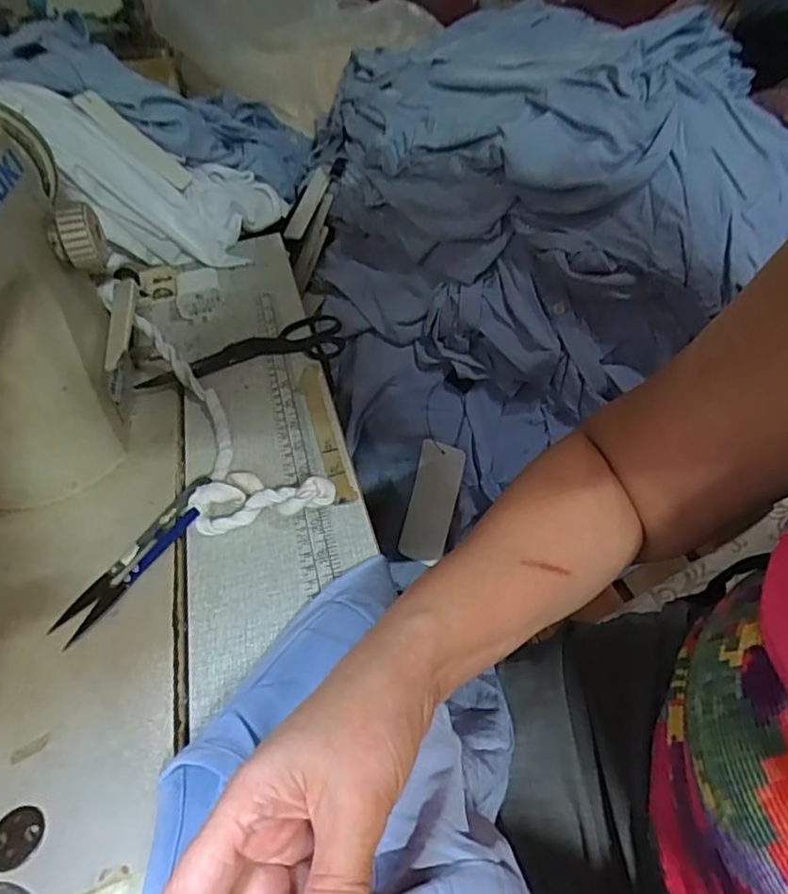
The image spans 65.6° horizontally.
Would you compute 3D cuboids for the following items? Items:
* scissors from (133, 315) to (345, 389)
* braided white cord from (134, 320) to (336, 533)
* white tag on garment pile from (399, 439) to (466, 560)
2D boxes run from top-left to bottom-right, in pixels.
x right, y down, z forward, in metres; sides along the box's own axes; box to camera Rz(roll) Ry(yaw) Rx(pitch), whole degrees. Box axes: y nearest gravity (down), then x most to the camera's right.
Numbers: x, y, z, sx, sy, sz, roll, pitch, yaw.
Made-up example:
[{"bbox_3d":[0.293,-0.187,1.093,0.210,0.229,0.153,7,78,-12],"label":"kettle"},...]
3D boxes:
[{"bbox_3d":[-0.129,-0.082,0.521,0.168,0.008,0.059,-14,44,-7],"label":"scissors"},{"bbox_3d":[-0.142,-0.015,0.430,0.073,0.040,0.243,-33,49,-25],"label":"braided white cord"},{"bbox_3d":[0.036,0.053,0.589,0.045,0.117,0.011,21,16,27],"label":"white tag on garment pile"}]

